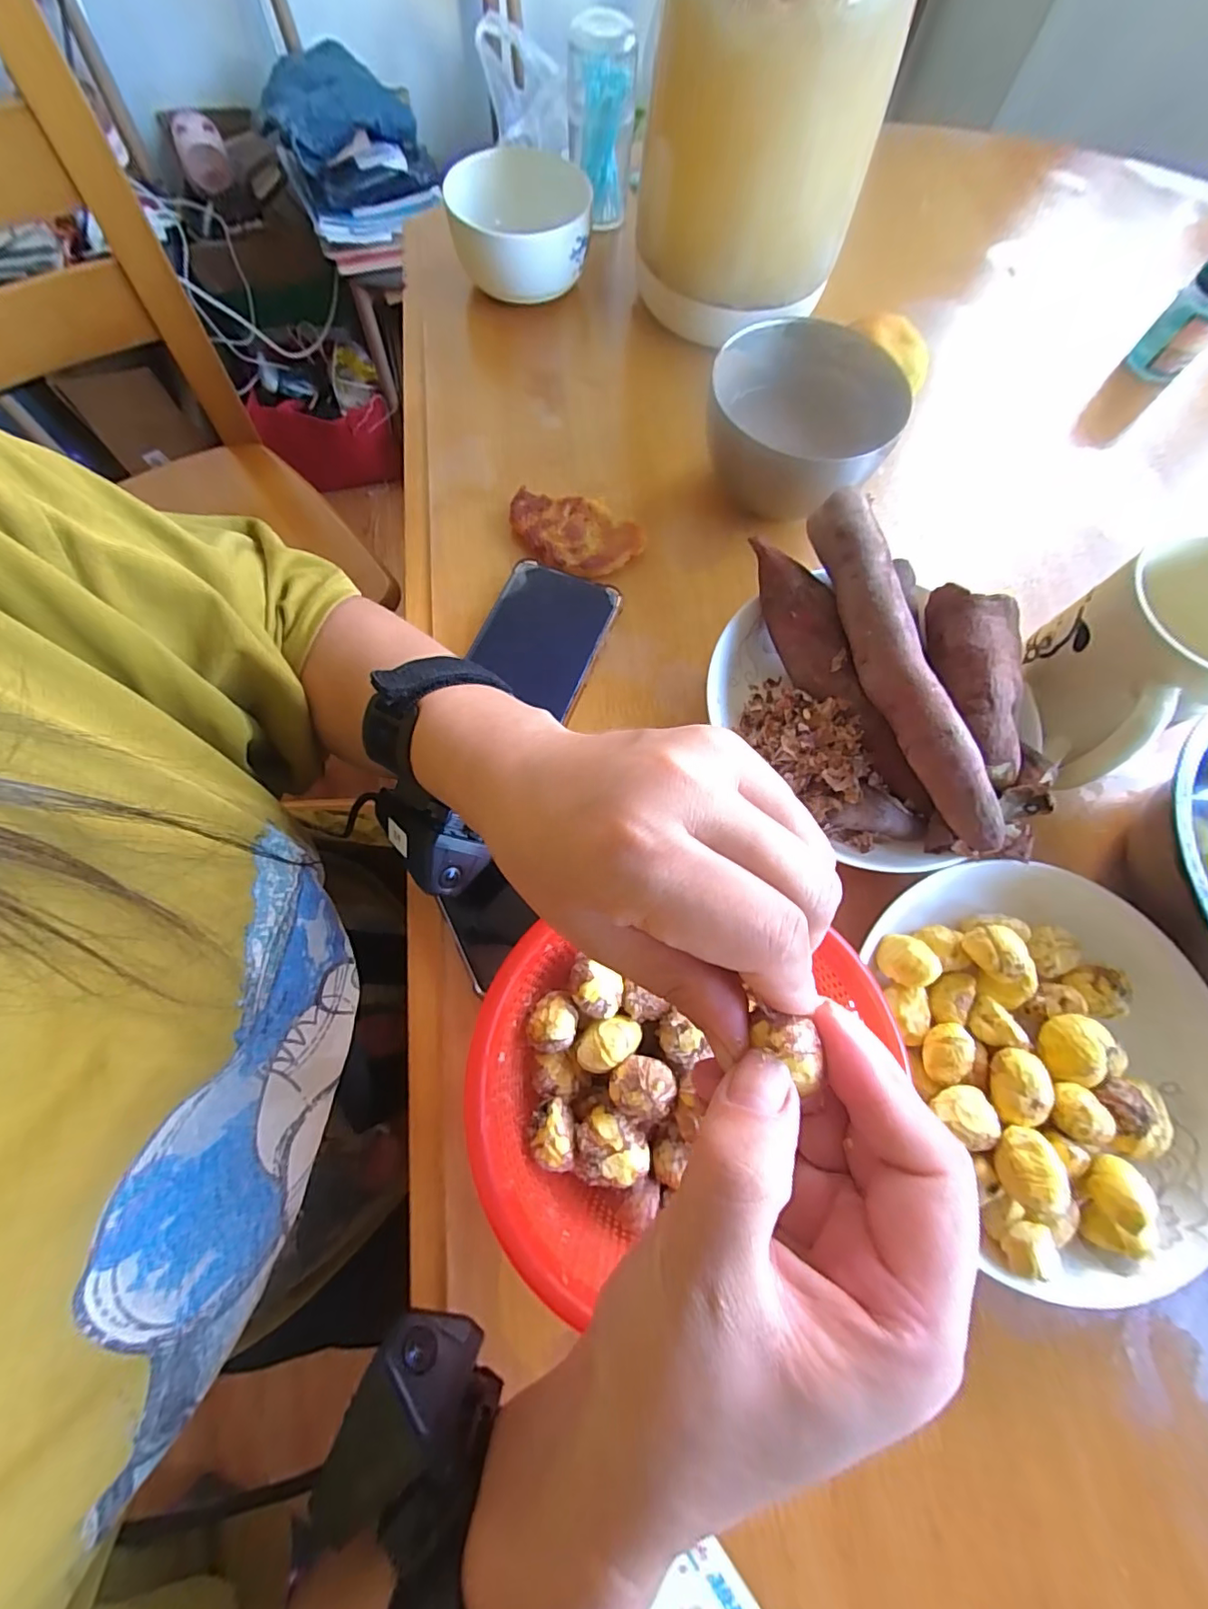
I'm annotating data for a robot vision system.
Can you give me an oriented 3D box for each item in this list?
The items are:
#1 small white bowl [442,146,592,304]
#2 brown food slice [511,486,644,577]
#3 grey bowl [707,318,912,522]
[{"bbox_3d":[-0.063,-0.422,0.416,0.098,0.063,0.097,1,72,-2],"label":"small white bowl"},{"bbox_3d":[-0.021,-0.175,0.356,0.086,0.008,0.055,28,73,7],"label":"brown food slice"},{"bbox_3d":[0.124,-0.233,0.351,0.111,0.068,0.119,1,72,-2],"label":"grey bowl"}]

